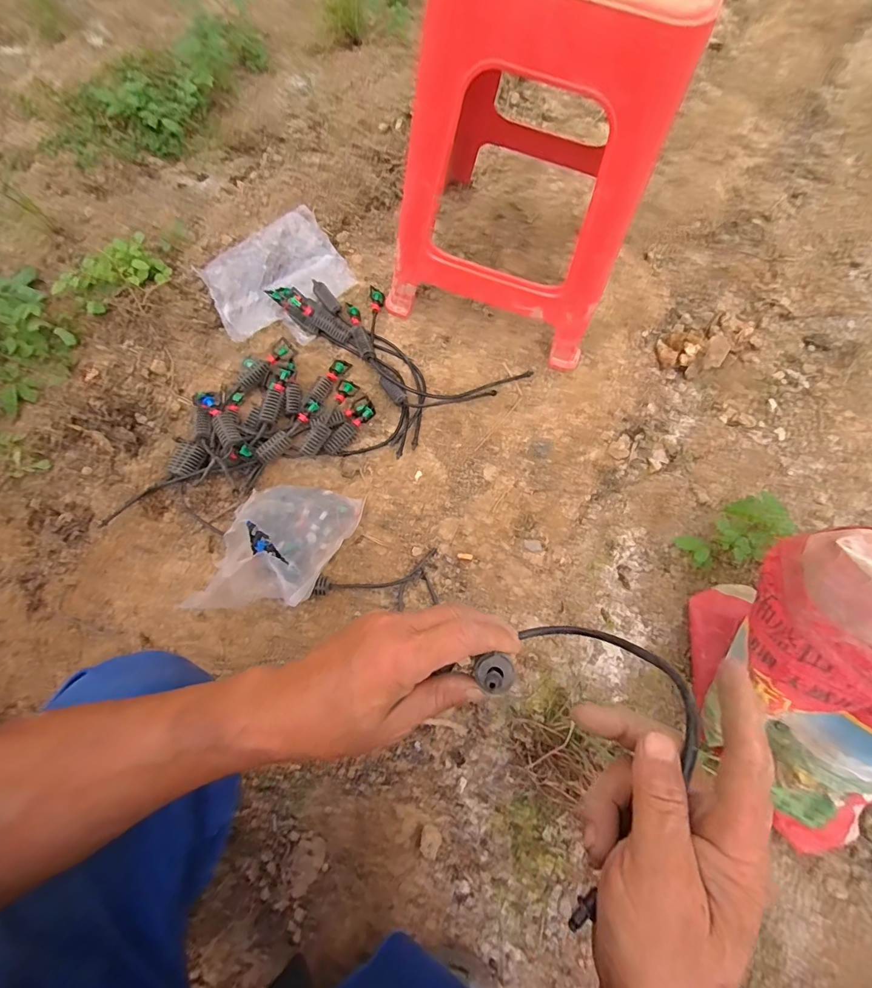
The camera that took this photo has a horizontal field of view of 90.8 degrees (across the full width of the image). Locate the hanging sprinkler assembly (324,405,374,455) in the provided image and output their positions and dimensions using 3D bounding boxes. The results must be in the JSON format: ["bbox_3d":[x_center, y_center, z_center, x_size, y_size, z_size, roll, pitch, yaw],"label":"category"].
[{"bbox_3d":[-0.143,-0.109,0.720,0.021,0.031,0.106,38,76,9],"label":"hanging sprinkler assembly"}]

